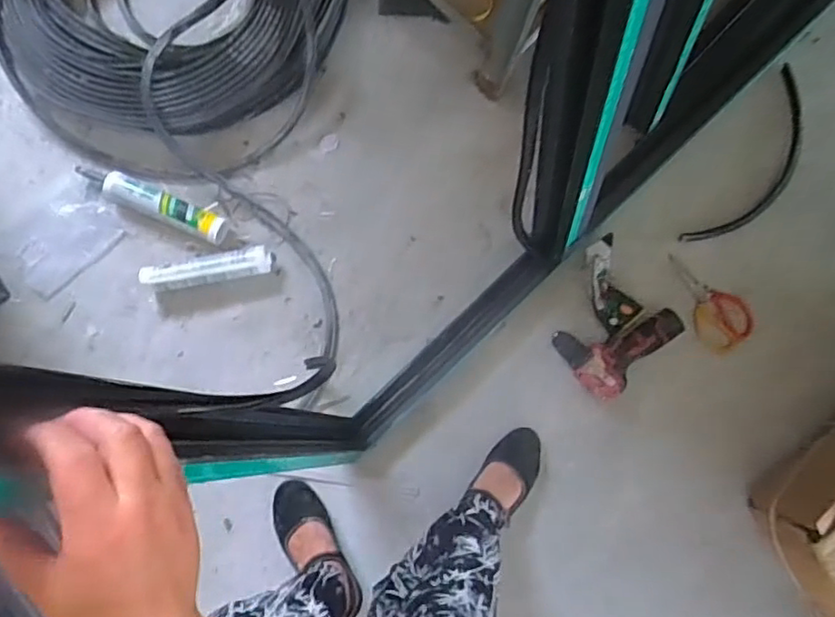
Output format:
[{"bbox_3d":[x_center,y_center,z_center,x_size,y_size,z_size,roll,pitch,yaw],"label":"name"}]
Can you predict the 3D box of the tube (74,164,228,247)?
[{"bbox_3d":[-0.479,-0.195,1.123,0.285,0.045,0.052,25,86,-1],"label":"tube"}]

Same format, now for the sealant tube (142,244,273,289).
[{"bbox_3d":[-0.374,-0.070,1.122,0.230,0.048,0.046,-9,87,0],"label":"sealant tube"}]

